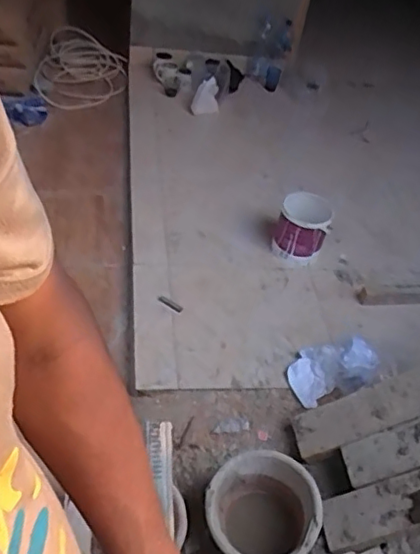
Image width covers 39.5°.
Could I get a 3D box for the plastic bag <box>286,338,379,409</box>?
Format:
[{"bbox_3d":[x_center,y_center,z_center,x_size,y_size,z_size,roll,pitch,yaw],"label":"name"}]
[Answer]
[{"bbox_3d":[0.357,0.258,1.694,0.250,0.105,0.181,-10,47,-20],"label":"plastic bag"}]

